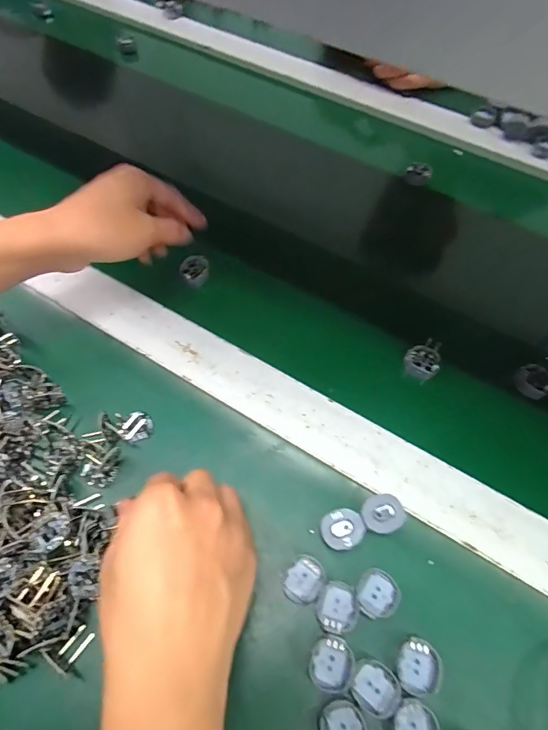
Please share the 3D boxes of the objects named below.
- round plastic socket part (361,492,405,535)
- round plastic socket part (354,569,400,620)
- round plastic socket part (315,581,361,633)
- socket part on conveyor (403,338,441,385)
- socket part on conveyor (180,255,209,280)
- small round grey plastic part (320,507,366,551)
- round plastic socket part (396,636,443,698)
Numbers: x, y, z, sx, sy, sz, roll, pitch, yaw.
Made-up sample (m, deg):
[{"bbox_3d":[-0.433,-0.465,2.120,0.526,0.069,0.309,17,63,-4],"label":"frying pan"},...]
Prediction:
[{"bbox_3d":[0.075,0.105,0.310,0.028,0.016,0.026,1,59,-1],"label":"round plastic socket part"},{"bbox_3d":[0.066,0.149,0.289,0.028,0.010,0.027,1,59,-1],"label":"round plastic socket part"},{"bbox_3d":[0.041,0.153,0.281,0.027,0.006,0.027,1,59,-1],"label":"round plastic socket part"},{"bbox_3d":[0.130,-0.004,0.388,0.029,0.025,0.030,1,59,-1],"label":"socket part on conveyor"},{"bbox_3d":[-0.077,-0.095,0.436,0.023,0.010,0.028,38,65,19],"label":"socket part on conveyor"},{"bbox_3d":[0.047,0.114,0.305,0.028,0.016,0.025,-18,61,-12],"label":"small round grey plastic part"},{"bbox_3d":[0.088,0.184,0.269,0.026,0.010,0.029,37,65,19],"label":"round plastic socket part"}]

